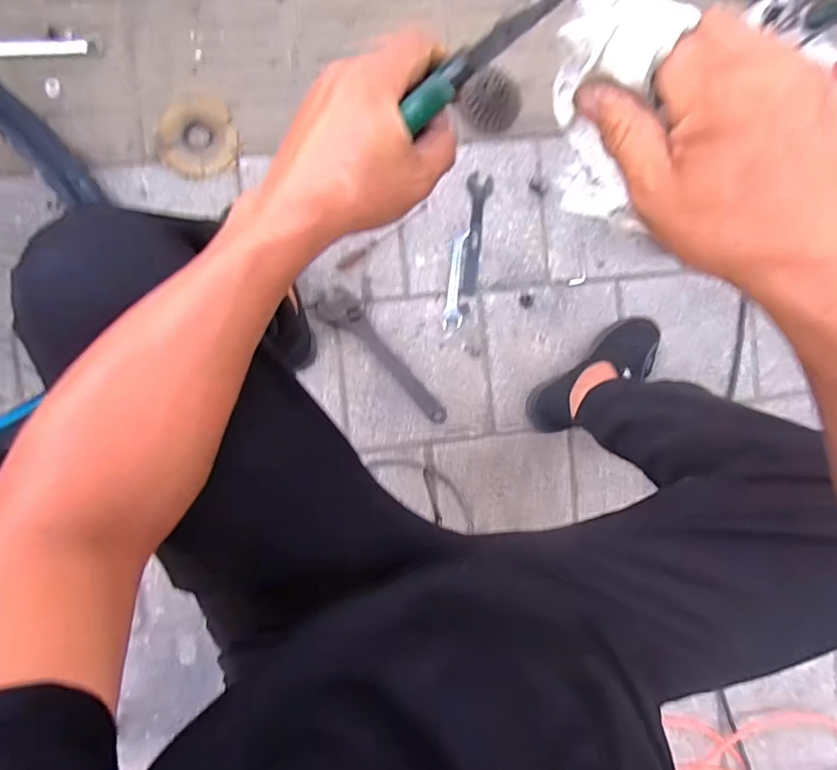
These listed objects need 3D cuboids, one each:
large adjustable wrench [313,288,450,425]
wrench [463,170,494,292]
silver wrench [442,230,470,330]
[{"bbox_3d":[-0.054,-0.045,0.827,0.062,0.018,0.283,-44,97,-2],"label":"large adjustable wrench"},{"bbox_3d":[0.095,-0.257,0.839,0.042,0.008,0.200,6,93,-7],"label":"wrench"},{"bbox_3d":[0.066,-0.179,0.840,0.032,0.007,0.164,6,93,-7],"label":"silver wrench"}]

